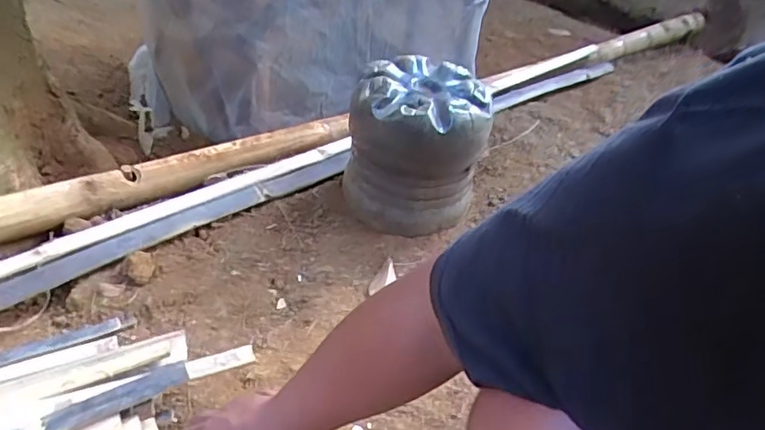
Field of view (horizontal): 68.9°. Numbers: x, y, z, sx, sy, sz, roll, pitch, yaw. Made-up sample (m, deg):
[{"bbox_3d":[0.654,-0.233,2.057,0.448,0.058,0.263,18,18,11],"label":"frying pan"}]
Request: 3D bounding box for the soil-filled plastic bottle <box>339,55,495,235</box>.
[{"bbox_3d":[0.055,-0.108,0.995,0.222,0.256,0.215,-3,41,-15],"label":"soil-filled plastic bottle"}]

